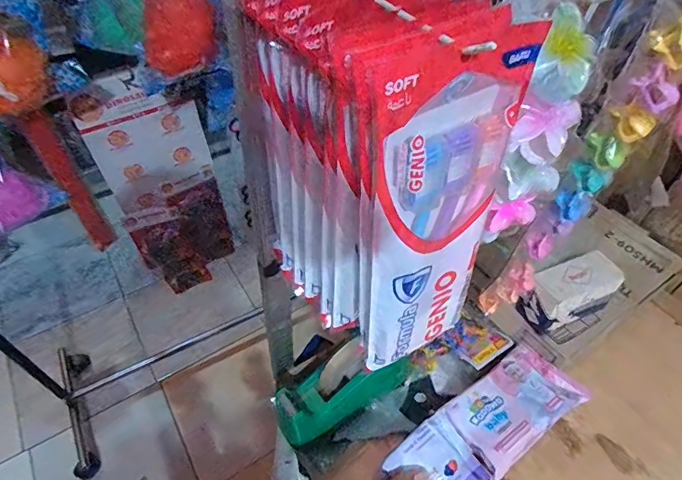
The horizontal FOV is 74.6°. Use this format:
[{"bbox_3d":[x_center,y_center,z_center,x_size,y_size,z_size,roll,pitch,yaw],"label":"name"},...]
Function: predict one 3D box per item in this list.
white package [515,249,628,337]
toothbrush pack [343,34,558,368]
[{"bbox_3d":[0.306,0.074,0.607,0.125,0.074,0.059,-19,52,-14],"label":"white package"},{"bbox_3d":[0.060,-0.007,0.274,0.102,0.233,0.016,-25,47,-18],"label":"toothbrush pack"}]

